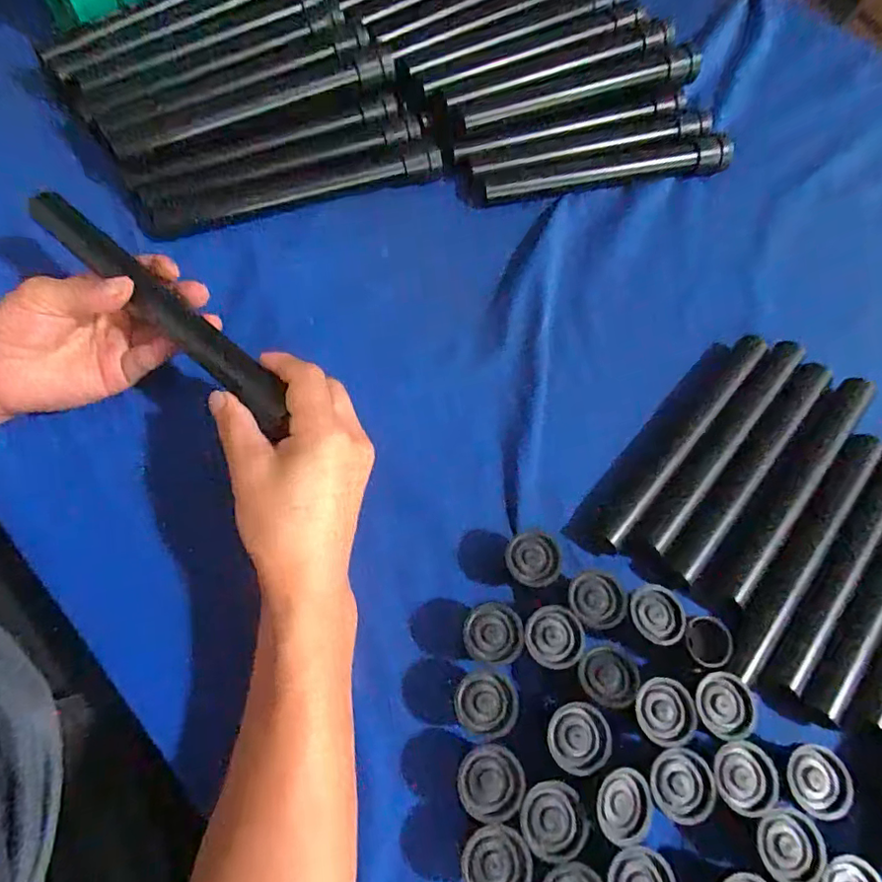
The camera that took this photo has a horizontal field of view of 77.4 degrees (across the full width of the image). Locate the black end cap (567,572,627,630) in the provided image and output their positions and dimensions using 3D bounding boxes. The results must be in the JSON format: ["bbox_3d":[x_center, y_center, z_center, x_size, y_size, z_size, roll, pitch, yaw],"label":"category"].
[{"bbox_3d":[0.096,0.100,0.343,0.034,0.020,0.032,2,66,-4],"label":"black end cap"}]

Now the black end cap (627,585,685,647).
[{"bbox_3d":[0.132,0.108,0.341,0.030,0.017,0.034,-9,67,-9],"label":"black end cap"}]

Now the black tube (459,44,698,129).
[{"bbox_3d":[0.136,-0.333,0.522,0.244,0.021,0.031,-16,68,-12],"label":"black tube"}]

